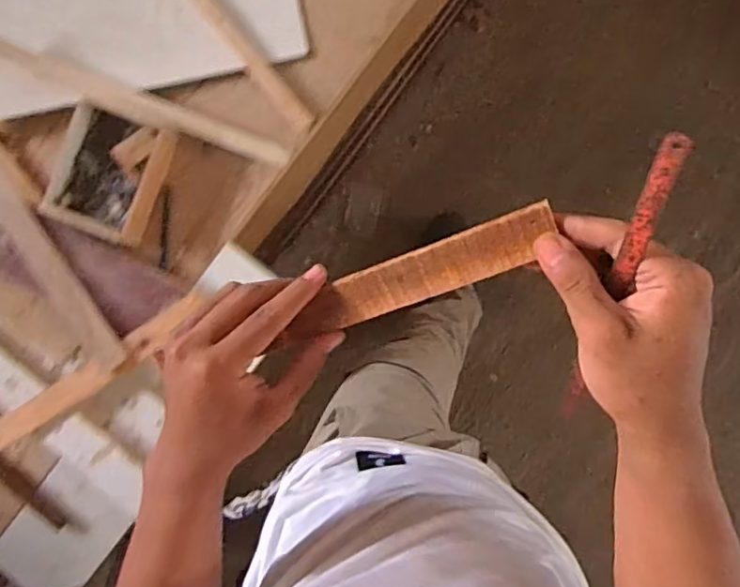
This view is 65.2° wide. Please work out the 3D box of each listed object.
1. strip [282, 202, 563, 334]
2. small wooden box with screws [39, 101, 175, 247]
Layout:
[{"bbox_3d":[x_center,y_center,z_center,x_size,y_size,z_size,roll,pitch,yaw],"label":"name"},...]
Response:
[{"bbox_3d":[0.027,-0.008,0.362,0.176,0.007,0.035,-21,106,20],"label":"strip"},{"bbox_3d":[-0.305,-0.138,0.668,0.113,0.047,0.134,19,92,3],"label":"small wooden box with screws"}]

